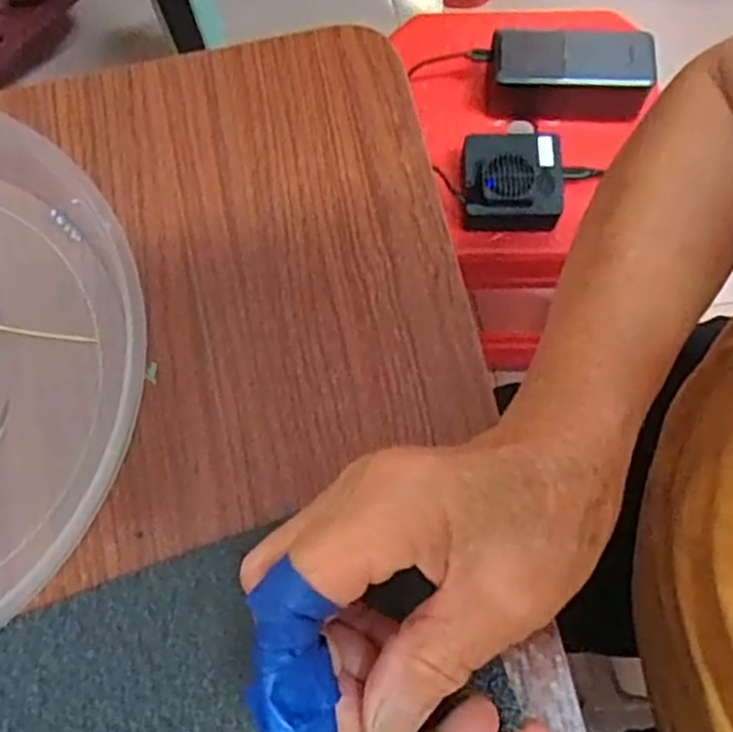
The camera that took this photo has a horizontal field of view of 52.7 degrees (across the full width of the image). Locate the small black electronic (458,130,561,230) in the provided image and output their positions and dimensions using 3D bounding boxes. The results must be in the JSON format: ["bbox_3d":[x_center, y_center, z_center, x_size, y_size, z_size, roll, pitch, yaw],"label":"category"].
[{"bbox_3d":[0.116,-0.151,0.590,0.079,0.038,0.074,4,74,2],"label":"small black electronic"}]

